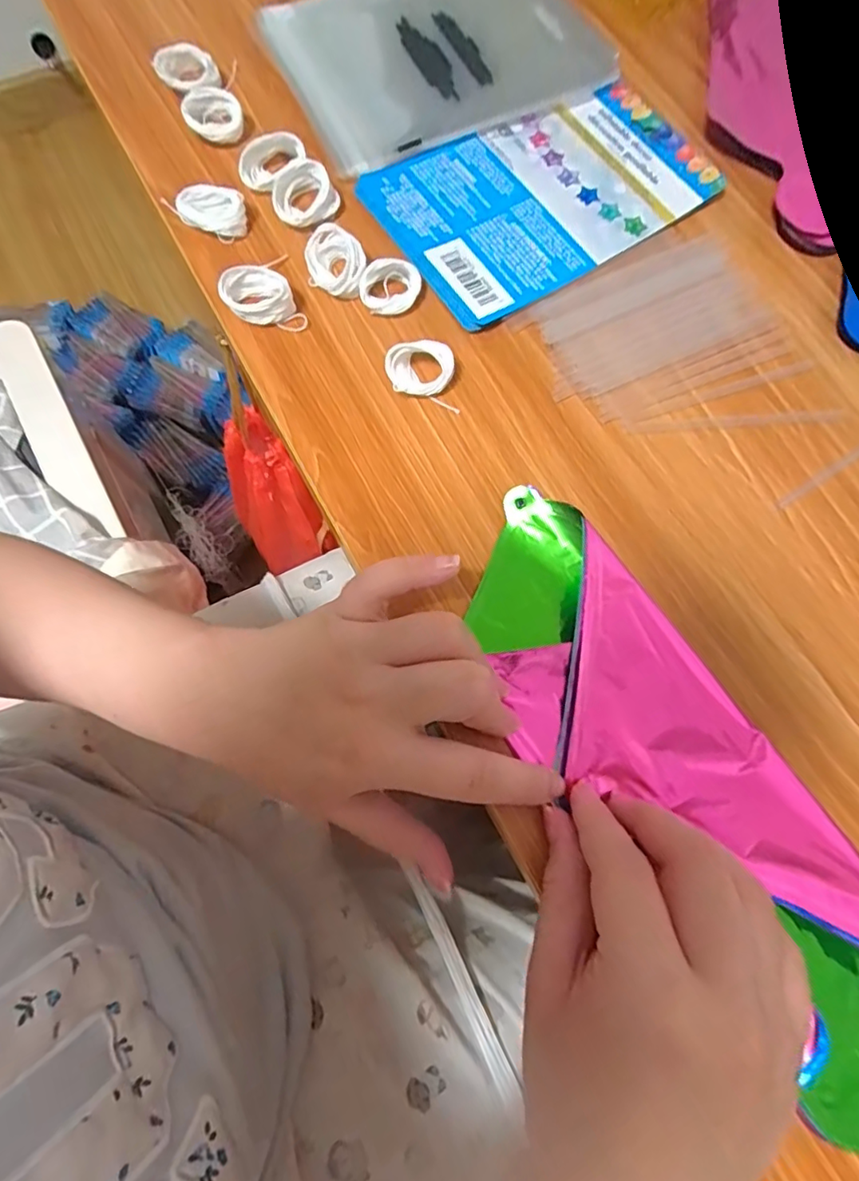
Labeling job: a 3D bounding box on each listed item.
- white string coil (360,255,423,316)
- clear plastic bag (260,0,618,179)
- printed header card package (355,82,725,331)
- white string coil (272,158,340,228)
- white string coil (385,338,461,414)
[{"bbox_3d":[-0.019,-0.160,0.292,0.034,0.012,0.023,-33,77,-11],"label":"white string coil"},{"bbox_3d":[0.006,-0.335,0.347,0.180,0.008,0.140,-26,76,-9],"label":"clear plastic bag"},{"bbox_3d":[0.068,-0.228,0.320,0.188,0.006,0.115,-29,77,-10],"label":"printed header card package"},{"bbox_3d":[-0.068,-0.218,0.308,0.034,0.017,0.035,1,74,-2],"label":"white string coil"},{"bbox_3d":[-0.004,-0.108,0.280,0.035,0.015,0.031,1,74,-2],"label":"white string coil"}]

